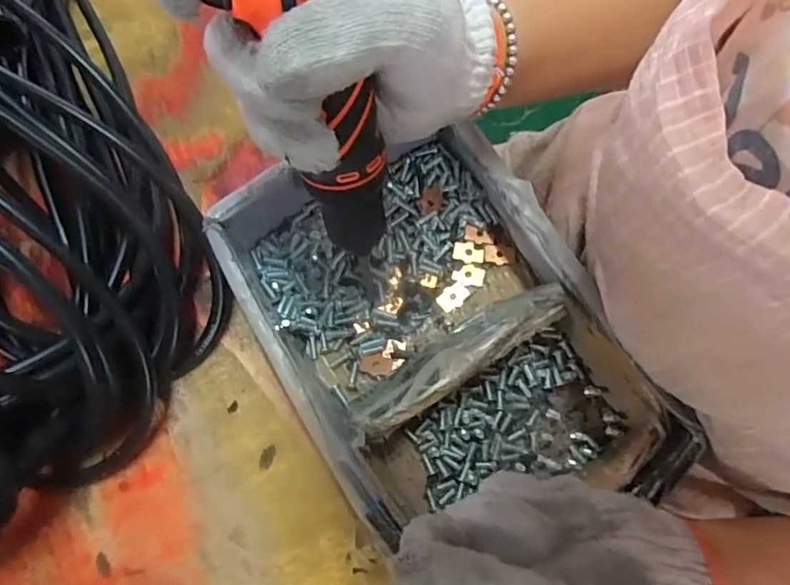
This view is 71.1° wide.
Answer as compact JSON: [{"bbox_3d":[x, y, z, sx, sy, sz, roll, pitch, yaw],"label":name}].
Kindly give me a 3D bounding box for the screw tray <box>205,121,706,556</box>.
[{"bbox_3d":[0.025,0.028,0.325,0.168,0.067,0.230,-29,79,-6],"label":"screw tray"}]

